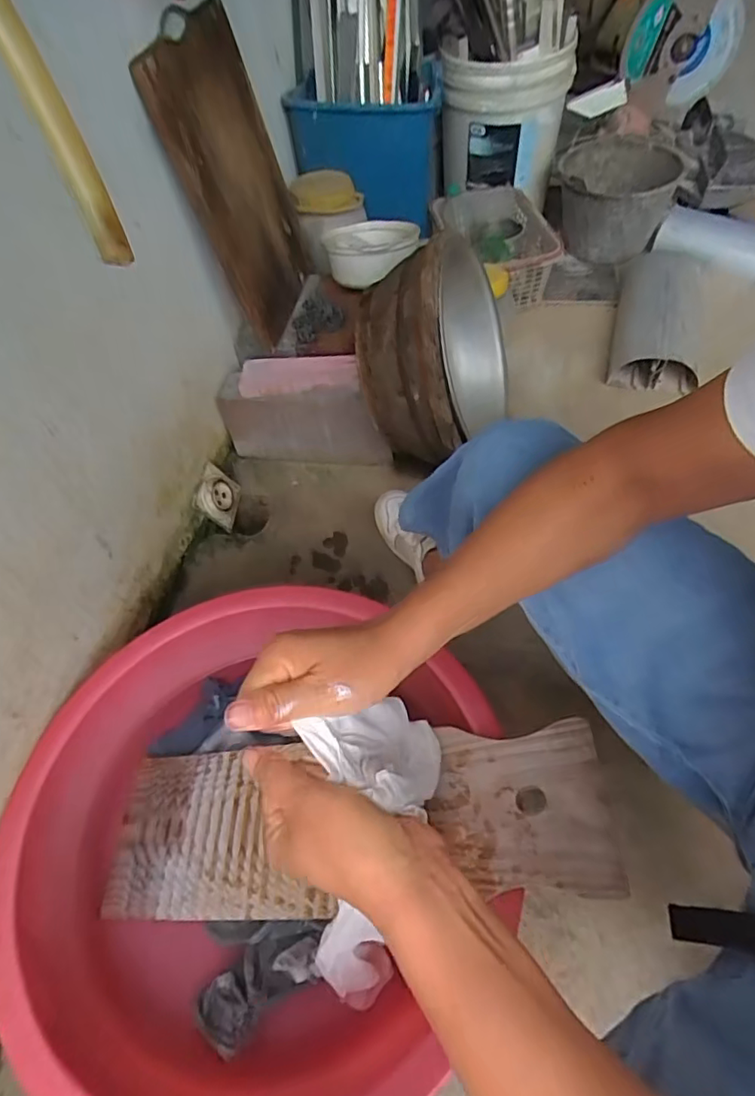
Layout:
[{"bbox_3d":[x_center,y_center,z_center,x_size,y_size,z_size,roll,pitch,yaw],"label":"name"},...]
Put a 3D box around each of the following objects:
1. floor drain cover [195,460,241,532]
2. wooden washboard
[{"bbox_3d":[-0.290,-0.095,1.029,0.012,0.104,0.095,-6,64,26],"label":"floor drain cover"},{"bbox_3d":[-0.047,0.294,0.620,0.564,0.021,0.180,-15,52,17],"label":"wooden washboard"}]

